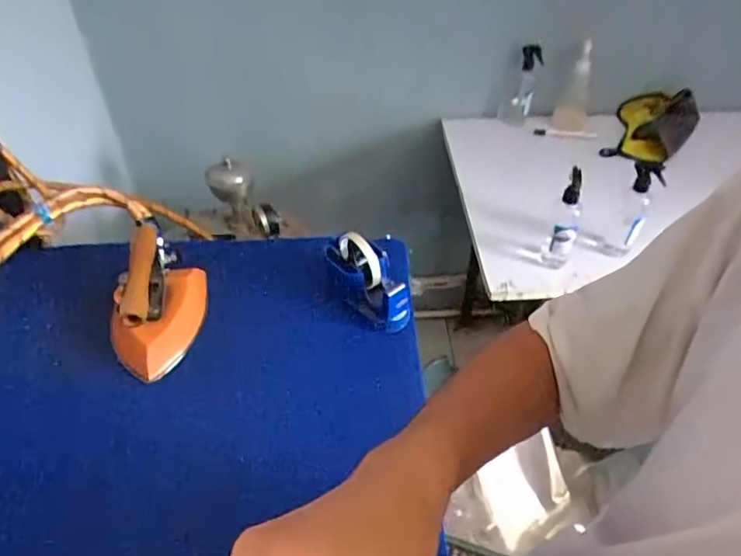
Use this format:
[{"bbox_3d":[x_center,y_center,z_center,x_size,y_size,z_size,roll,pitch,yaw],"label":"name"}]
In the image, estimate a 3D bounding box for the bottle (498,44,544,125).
[{"bbox_3d":[0.350,-0.451,1.282,0.067,0.173,0.081,17,47,16],"label":"bottle"}]

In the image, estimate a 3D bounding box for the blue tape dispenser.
[{"bbox_3d":[0.003,0.002,0.783,0.059,0.057,0.150,-30,81,-28],"label":"blue tape dispenser"}]

